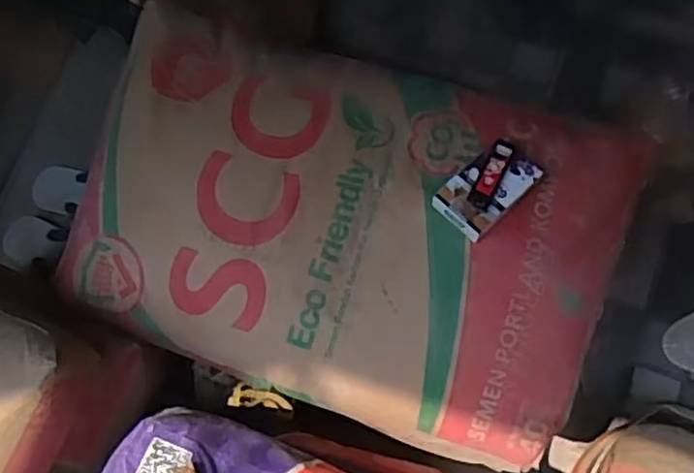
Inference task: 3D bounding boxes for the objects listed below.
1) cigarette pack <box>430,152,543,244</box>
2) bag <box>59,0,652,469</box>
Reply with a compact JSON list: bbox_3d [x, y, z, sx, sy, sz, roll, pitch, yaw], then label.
[{"bbox_3d":[0.135,-0.049,0.639,0.097,0.022,0.060,-44,75,-10],"label":"cigarette pack"},{"bbox_3d":[-0.005,-0.019,0.688,0.542,0.115,0.362,18,74,9],"label":"bag"}]

